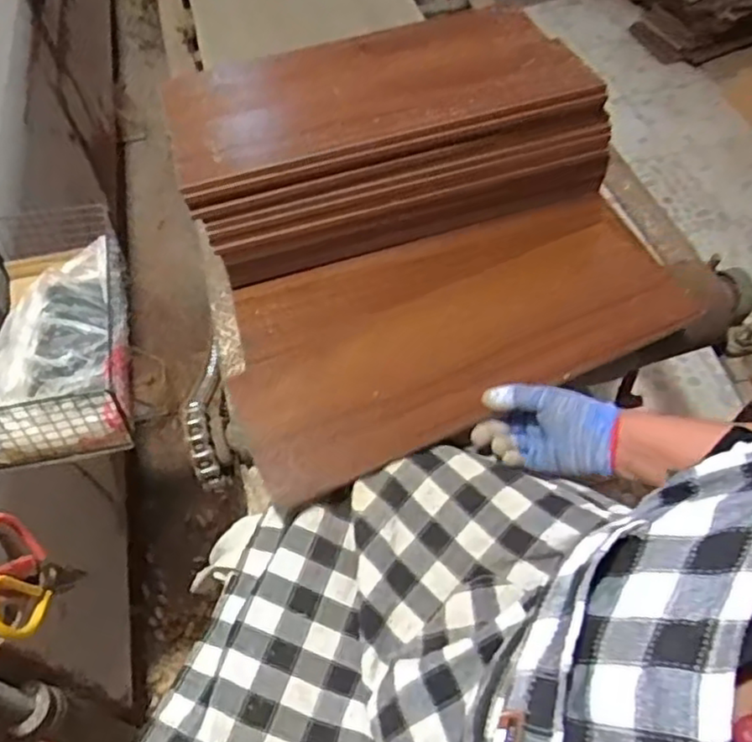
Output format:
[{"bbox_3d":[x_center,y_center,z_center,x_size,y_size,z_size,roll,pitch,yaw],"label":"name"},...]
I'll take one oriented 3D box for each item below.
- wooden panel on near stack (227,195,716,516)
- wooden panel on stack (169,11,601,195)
[{"bbox_3d":[0.079,-0.068,0.733,0.491,0.027,0.272,-23,51,-12],"label":"wooden panel on near stack"},{"bbox_3d":[-0.008,-0.333,0.777,0.462,0.022,0.233,-15,55,-8],"label":"wooden panel on stack"}]

